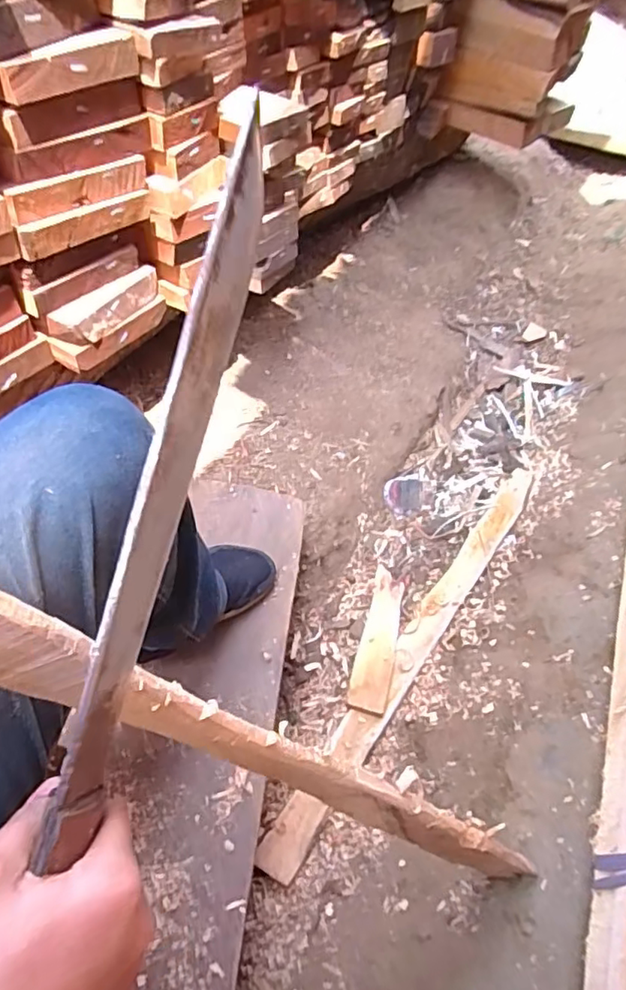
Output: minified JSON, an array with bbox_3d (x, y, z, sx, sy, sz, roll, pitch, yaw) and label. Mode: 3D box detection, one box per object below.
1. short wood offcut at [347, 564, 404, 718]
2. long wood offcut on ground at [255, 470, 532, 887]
[{"bbox_3d":[0.114,0.244,0.995,0.062,0.022,0.257,14,57,7],"label":"short wood offcut"},{"bbox_3d":[0.190,0.239,1.004,0.058,0.021,0.853,32,61,18],"label":"long wood offcut on ground"}]

